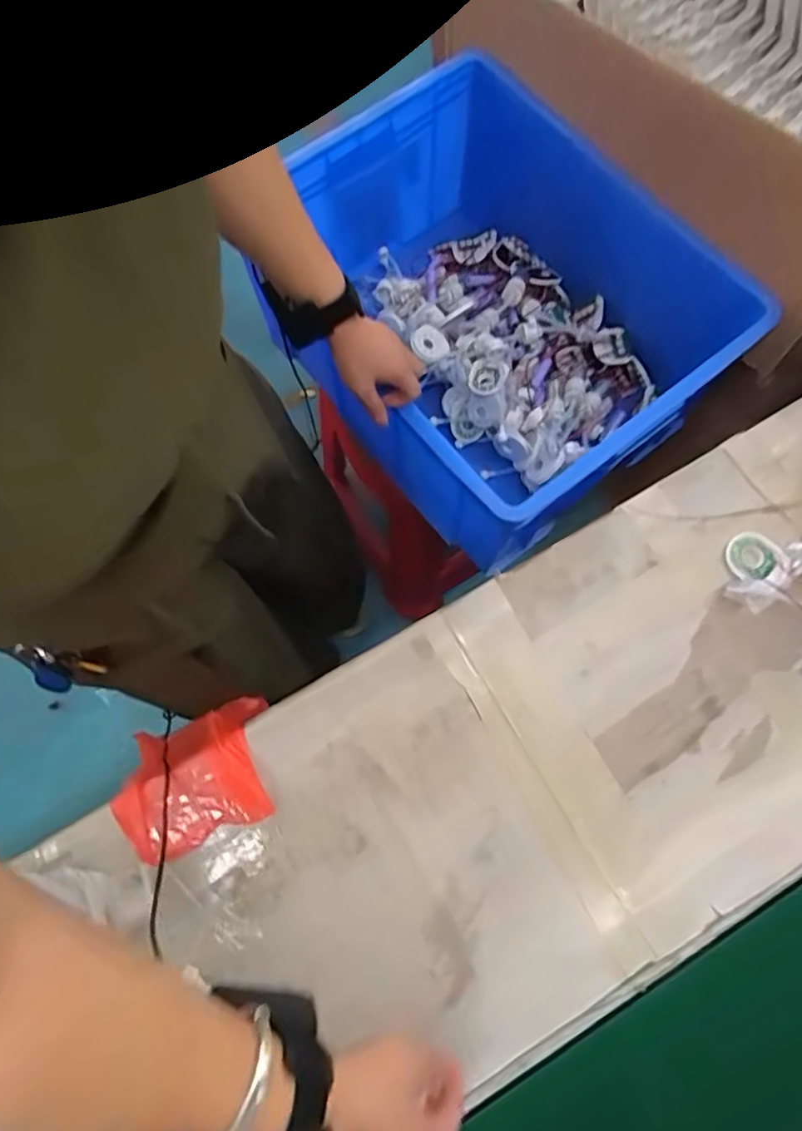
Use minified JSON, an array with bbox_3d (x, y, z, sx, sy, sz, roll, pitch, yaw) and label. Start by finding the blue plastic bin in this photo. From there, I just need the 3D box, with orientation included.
[{"bbox_3d":[0.100,-0.319,0.770,0.385,0.236,0.522,-37,76,-10],"label":"blue plastic bin"}]

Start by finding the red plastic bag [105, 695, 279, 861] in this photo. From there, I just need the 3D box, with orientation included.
[{"bbox_3d":[-0.186,0.196,0.548,0.140,0.039,0.111,-17,74,-3],"label":"red plastic bag"}]

